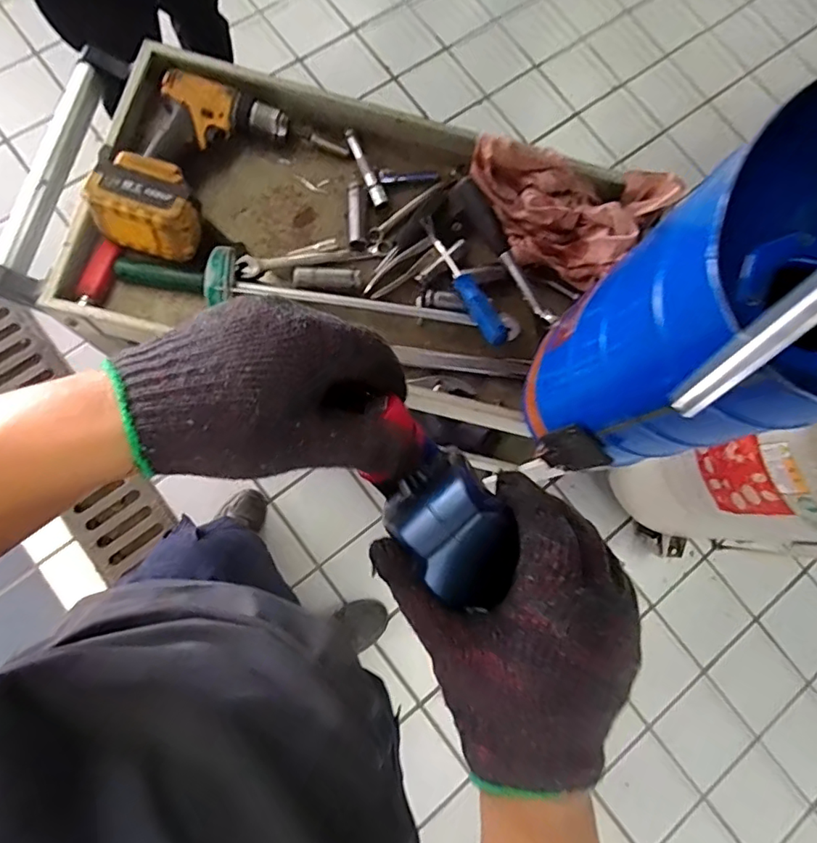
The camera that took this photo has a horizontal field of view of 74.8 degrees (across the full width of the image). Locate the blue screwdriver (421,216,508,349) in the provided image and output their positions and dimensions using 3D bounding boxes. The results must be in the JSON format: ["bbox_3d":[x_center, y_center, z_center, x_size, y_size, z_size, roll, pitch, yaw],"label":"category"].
[{"bbox_3d":[0.064,-0.178,0.668,0.032,0.038,0.191,-28,83,-10],"label":"blue screwdriver"}]

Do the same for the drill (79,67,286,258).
[{"bbox_3d":[-0.268,-0.310,0.641,0.149,0.076,0.247,21,66,3],"label":"drill"}]

